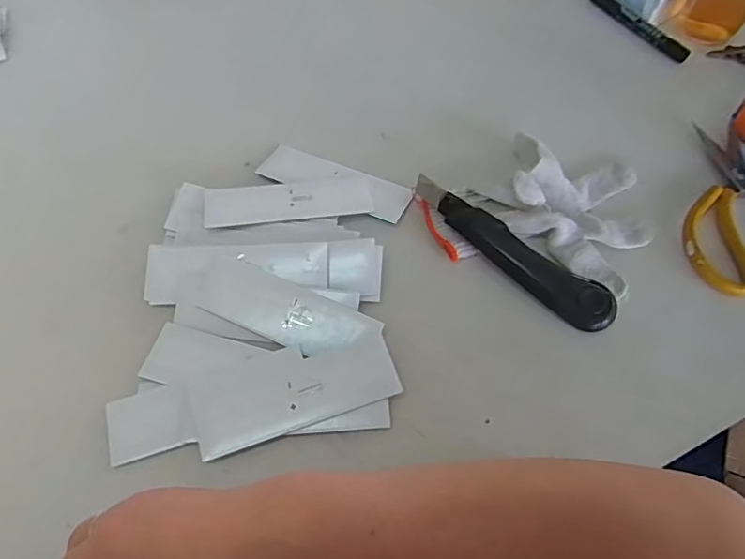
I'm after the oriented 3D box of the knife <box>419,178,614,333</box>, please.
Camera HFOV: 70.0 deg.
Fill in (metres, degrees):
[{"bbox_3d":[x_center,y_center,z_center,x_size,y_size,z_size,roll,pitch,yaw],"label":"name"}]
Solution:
[{"bbox_3d":[0.106,-0.025,0.412,0.036,0.023,0.177,-39,66,-19],"label":"knife"}]

